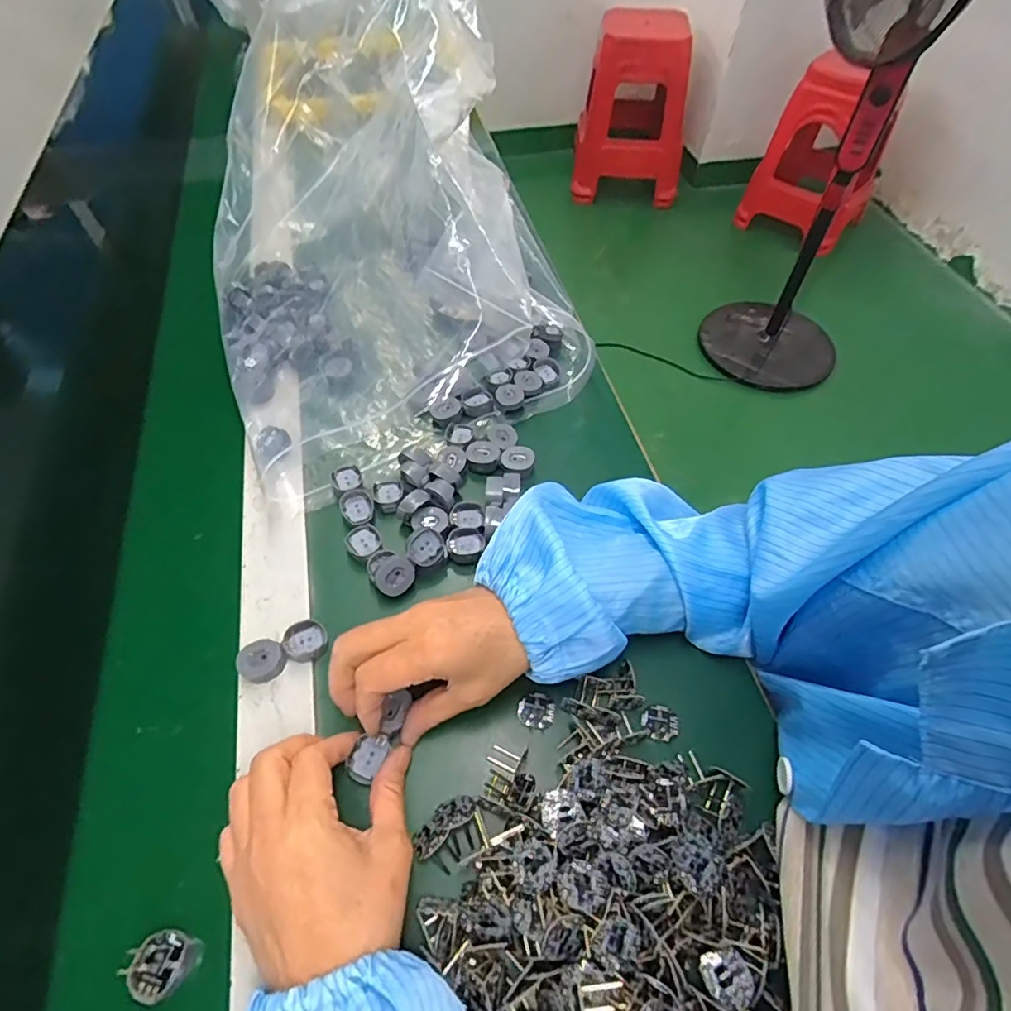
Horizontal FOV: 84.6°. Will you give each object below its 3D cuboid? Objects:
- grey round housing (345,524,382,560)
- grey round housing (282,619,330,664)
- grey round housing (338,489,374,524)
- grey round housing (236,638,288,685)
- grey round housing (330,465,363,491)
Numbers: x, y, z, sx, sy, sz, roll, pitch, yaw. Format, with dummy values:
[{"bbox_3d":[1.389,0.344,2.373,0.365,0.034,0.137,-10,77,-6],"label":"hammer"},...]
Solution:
[{"bbox_3d":[-0.109,0.030,0.432,0.025,0.013,0.028,-24,59,-18],"label":"grey round housing"},{"bbox_3d":[-0.138,0.094,0.386,0.027,0.013,0.026,1,55,-1],"label":"grey round housing"},{"bbox_3d":[-0.120,0.002,0.449,0.025,0.012,0.030,-20,58,-15],"label":"grey round housing"},{"bbox_3d":[-0.165,0.105,0.377,0.030,0.014,0.028,1,55,-1],"label":"grey round housing"},{"bbox_3d":[-0.133,-0.022,0.467,0.024,0.009,0.025,1,55,-1],"label":"grey round housing"}]

